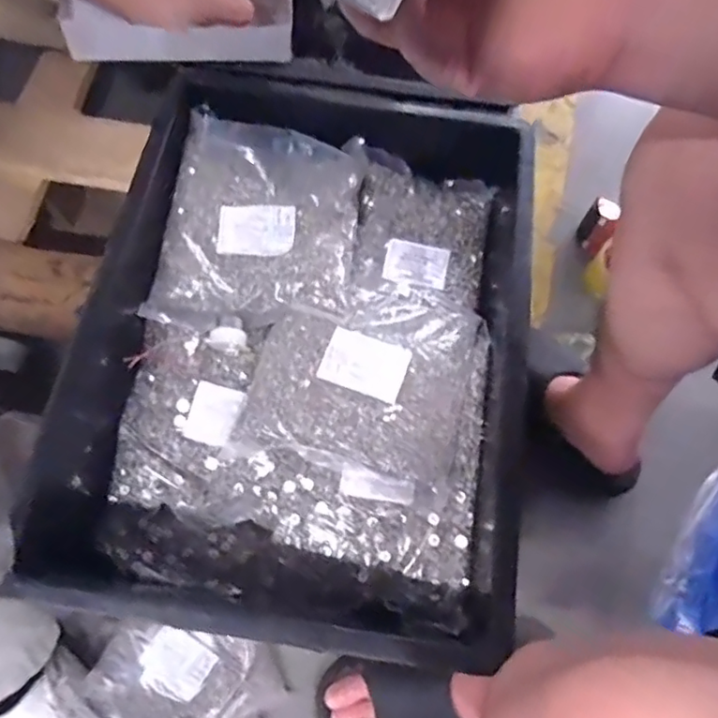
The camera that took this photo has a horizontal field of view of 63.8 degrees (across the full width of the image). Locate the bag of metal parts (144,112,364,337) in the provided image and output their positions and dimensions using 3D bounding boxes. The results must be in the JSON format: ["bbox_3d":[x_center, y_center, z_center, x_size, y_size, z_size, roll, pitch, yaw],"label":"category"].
[{"bbox_3d":[-0.090,-0.128,0.546,0.170,0.040,0.210,9,68,1],"label":"bag of metal parts"}]

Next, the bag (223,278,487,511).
[{"bbox_3d":[0.010,0.012,0.503,0.192,0.022,0.198,15,69,3],"label":"bag"}]

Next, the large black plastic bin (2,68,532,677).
[{"bbox_3d":[-0.058,-0.015,0.526,0.384,0.122,0.525,10,68,1],"label":"large black plastic bin"}]

